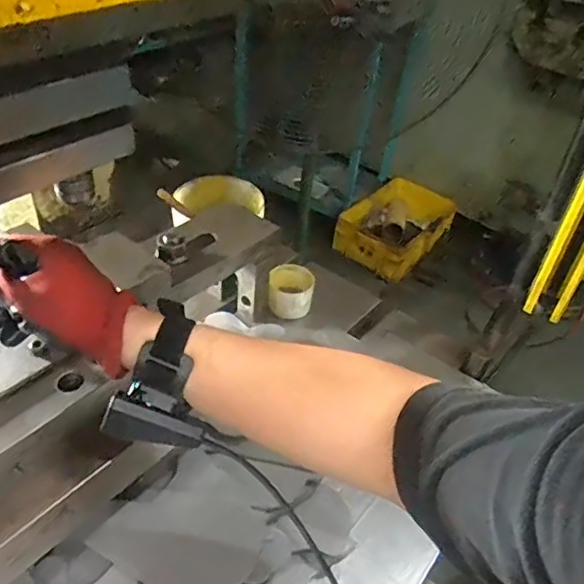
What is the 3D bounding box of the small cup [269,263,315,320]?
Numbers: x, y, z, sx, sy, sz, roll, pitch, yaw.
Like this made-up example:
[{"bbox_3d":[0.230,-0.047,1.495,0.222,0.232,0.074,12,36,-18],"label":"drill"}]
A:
[{"bbox_3d":[-0.002,0.001,0.833,0.066,0.047,0.071,3,40,-3],"label":"small cup"}]

